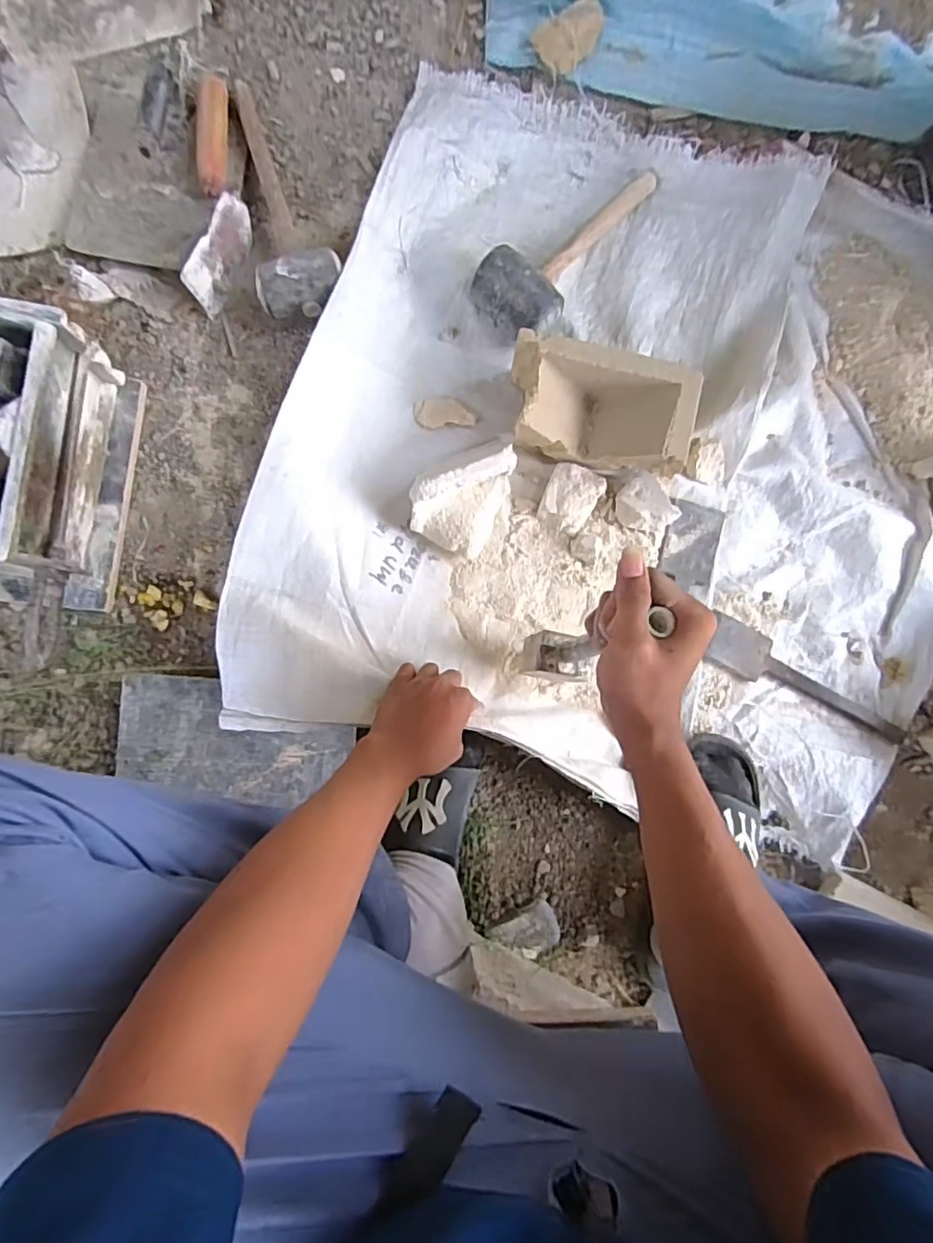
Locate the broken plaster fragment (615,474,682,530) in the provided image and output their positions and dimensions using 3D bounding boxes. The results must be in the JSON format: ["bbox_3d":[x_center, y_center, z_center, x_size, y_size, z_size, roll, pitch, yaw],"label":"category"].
[{"bbox_3d":[0.211,-0.138,0.671,0.068,0.027,0.060,4,84,-5],"label":"broken plaster fragment"}]

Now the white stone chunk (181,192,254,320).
[{"bbox_3d":[-0.268,-0.401,0.632,0.019,0.064,0.114,22,83,-3],"label":"white stone chunk"}]

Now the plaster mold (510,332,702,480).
[{"bbox_3d":[0.143,-0.232,0.638,0.198,0.086,0.109,14,83,-3],"label":"plaster mold"}]

